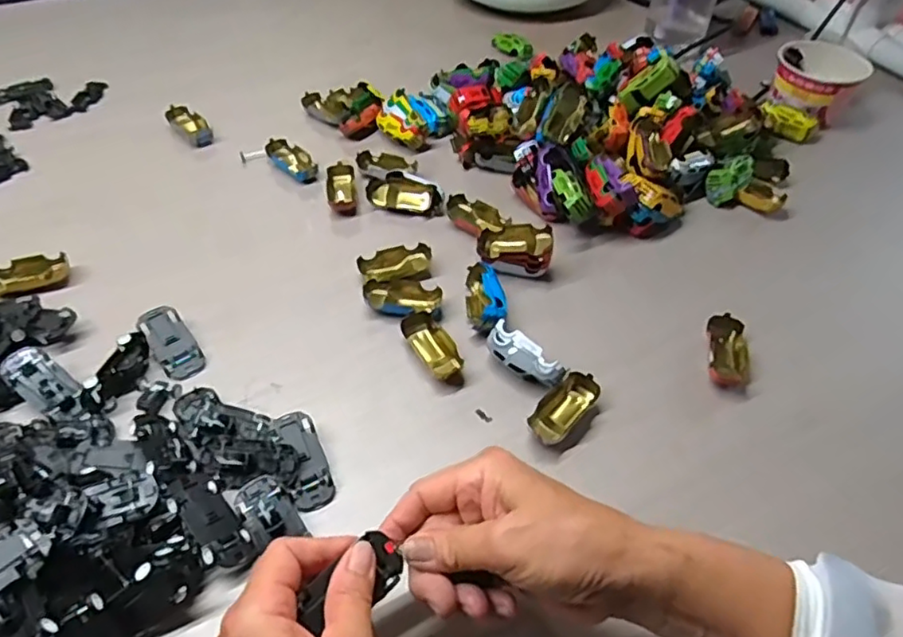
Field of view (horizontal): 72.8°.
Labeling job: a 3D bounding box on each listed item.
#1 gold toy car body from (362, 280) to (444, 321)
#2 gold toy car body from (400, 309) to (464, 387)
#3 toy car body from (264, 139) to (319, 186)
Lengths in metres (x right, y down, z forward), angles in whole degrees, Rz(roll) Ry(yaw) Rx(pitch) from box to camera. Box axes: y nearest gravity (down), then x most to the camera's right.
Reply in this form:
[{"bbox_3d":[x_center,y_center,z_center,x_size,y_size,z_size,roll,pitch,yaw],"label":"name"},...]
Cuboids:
[{"bbox_3d":[-0.040,-0.017,0.513,0.066,0.015,0.030,10,49,6],"label":"gold toy car body"},{"bbox_3d":[-0.011,0.022,0.478,0.031,0.019,0.065,-25,54,-23],"label":"gold toy car body"},{"bbox_3d":[-0.165,-0.166,0.643,0.063,0.012,0.031,39,56,13],"label":"toy car body"}]

